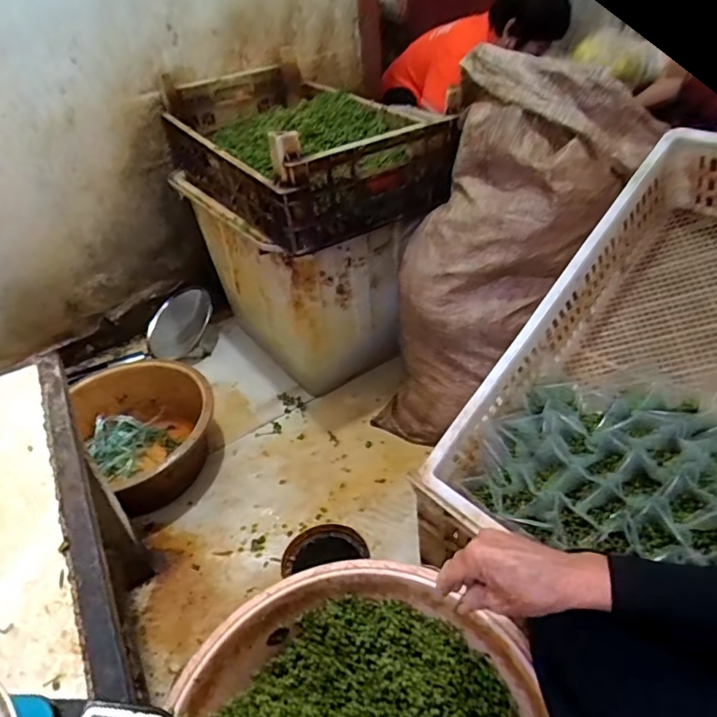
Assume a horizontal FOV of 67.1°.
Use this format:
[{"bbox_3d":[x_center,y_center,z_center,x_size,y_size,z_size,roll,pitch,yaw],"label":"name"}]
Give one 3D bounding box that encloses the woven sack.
[{"bbox_3d":[0.214,-0.150,1.028,0.240,0.753,0.271,4,32,-30],"label":"woven sack"}]

